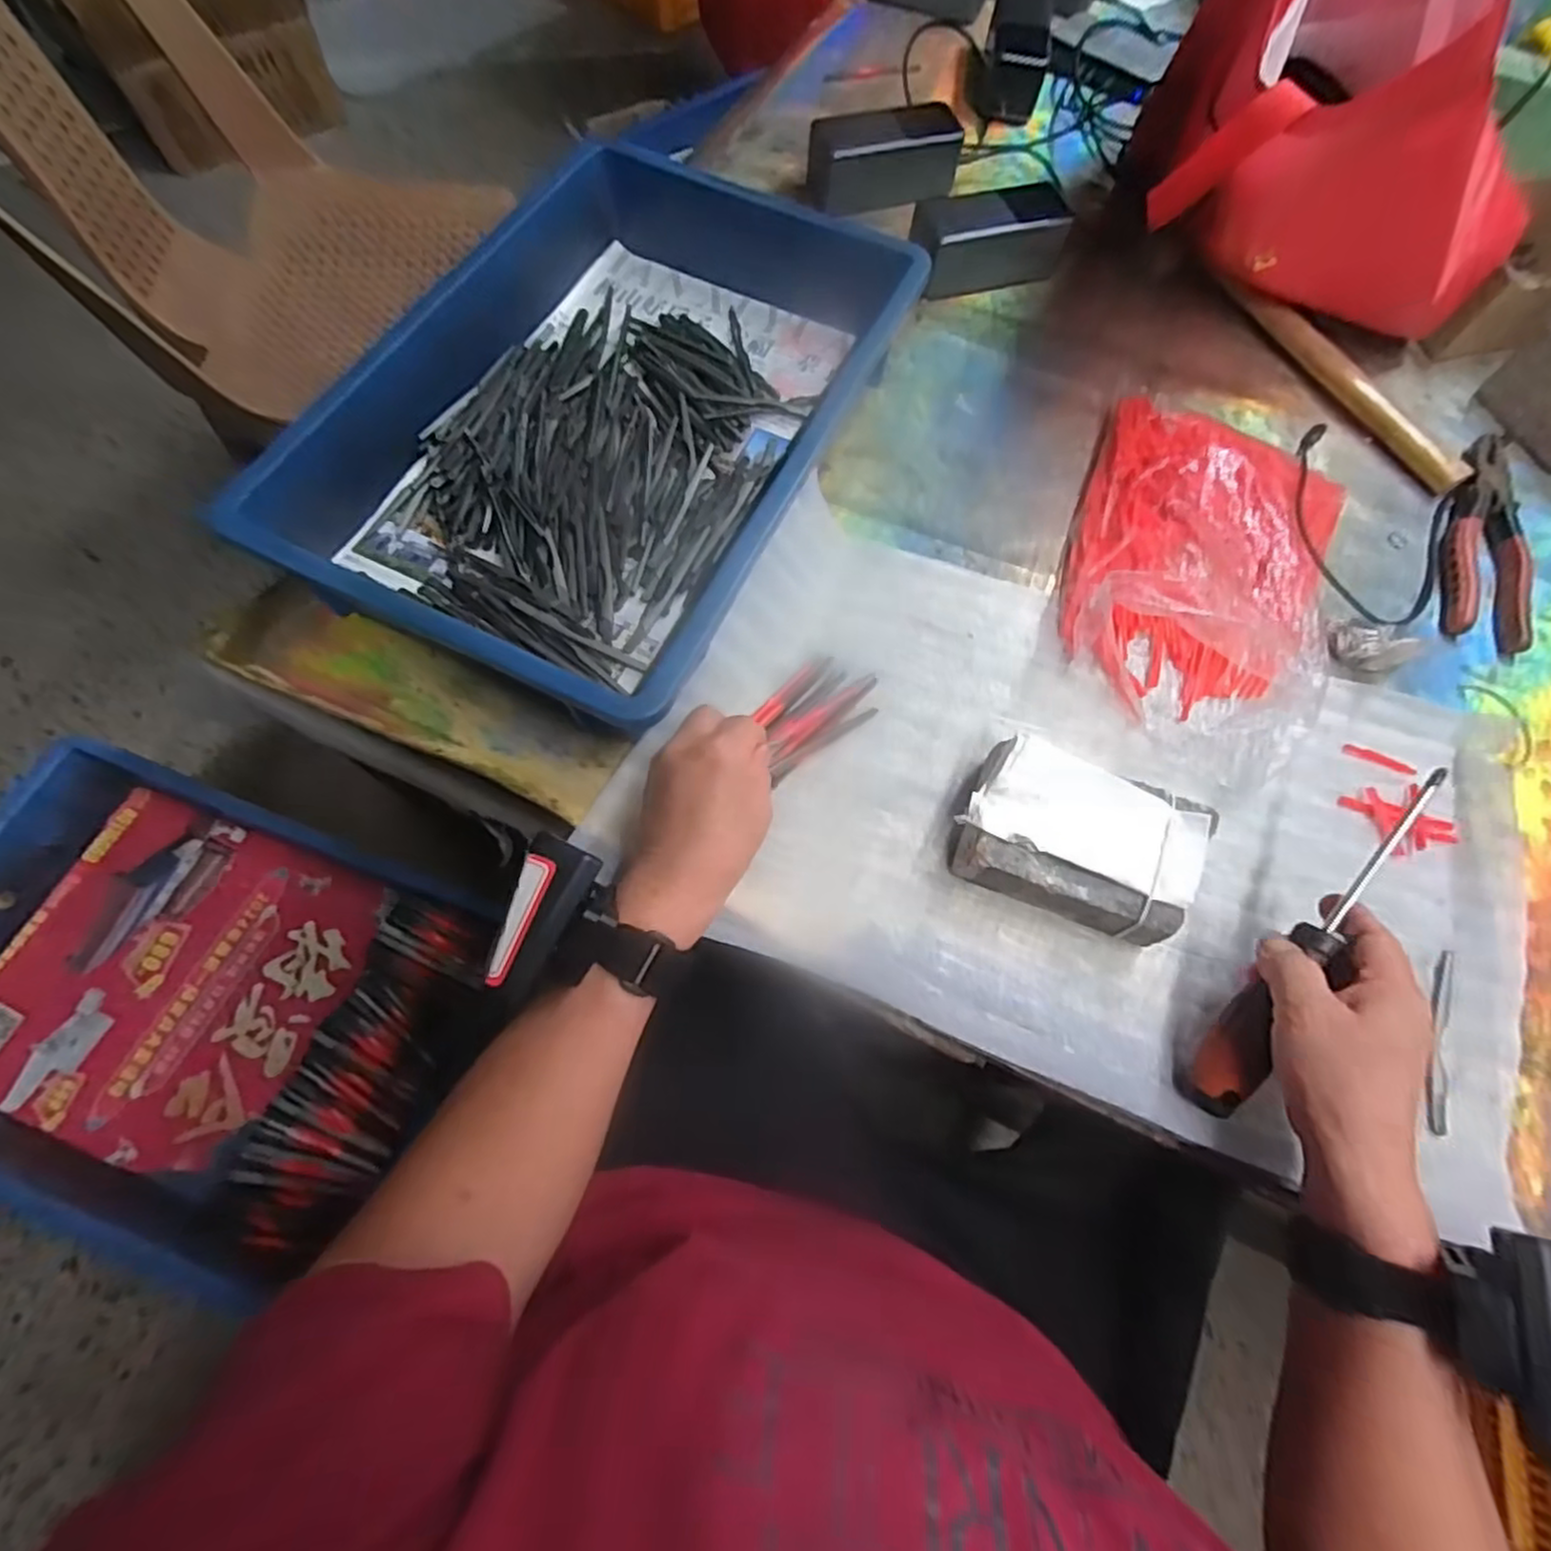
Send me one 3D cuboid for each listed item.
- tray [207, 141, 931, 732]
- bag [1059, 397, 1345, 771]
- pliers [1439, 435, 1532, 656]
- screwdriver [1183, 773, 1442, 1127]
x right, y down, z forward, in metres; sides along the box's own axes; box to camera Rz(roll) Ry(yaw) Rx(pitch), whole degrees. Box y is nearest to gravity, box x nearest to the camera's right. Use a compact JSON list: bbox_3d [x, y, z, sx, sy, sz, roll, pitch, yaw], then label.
[{"bbox_3d":[-0.102,-0.256,0.495,0.287,0.078,0.447,25,69,6],"label":"tray"},{"bbox_3d":[0.293,-0.148,0.484,0.177,0.054,0.263,25,69,6],"label":"bag"},{"bbox_3d":[0.536,-0.177,0.535,0.068,0.015,0.187,23,69,5],"label":"pliers"},{"bbox_3d":[0.272,0.083,0.357,0.028,0.027,0.202,37,90,12],"label":"screwdriver"}]

